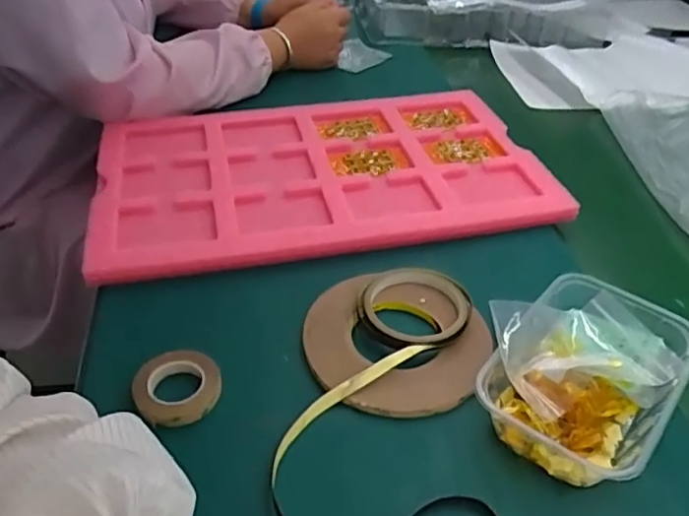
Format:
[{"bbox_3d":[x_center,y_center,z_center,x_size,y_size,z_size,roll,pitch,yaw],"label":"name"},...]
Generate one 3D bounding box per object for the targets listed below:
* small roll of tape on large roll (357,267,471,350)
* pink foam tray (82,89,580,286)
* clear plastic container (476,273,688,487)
[{"bbox_3d":[0.062,0.042,0.520,0.090,0.017,0.093,0,40,0],"label":"small roll of tape on large roll"},{"bbox_3d":[-0.033,-0.106,0.686,0.477,0.032,0.300,-7,40,-9],"label":"pink foam tray"},{"bbox_3d":[0.181,0.087,0.445,0.112,0.049,0.157,26,46,27],"label":"clear plastic container"}]

